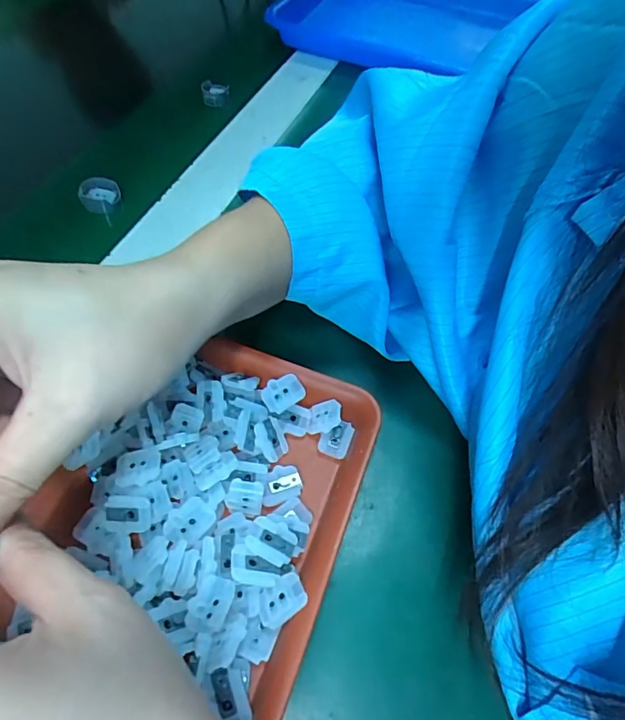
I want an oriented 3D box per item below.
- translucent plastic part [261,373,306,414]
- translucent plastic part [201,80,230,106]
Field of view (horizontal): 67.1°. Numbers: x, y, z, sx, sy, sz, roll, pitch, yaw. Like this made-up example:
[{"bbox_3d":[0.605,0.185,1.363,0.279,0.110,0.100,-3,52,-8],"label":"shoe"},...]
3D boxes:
[{"bbox_3d":[-0.016,0.017,0.251,0.021,0.006,0.015,-26,62,-20],"label":"translucent plastic part"},{"bbox_3d":[-0.095,-0.263,0.464,0.026,0.019,0.018,-8,57,-10],"label":"translucent plastic part"}]

